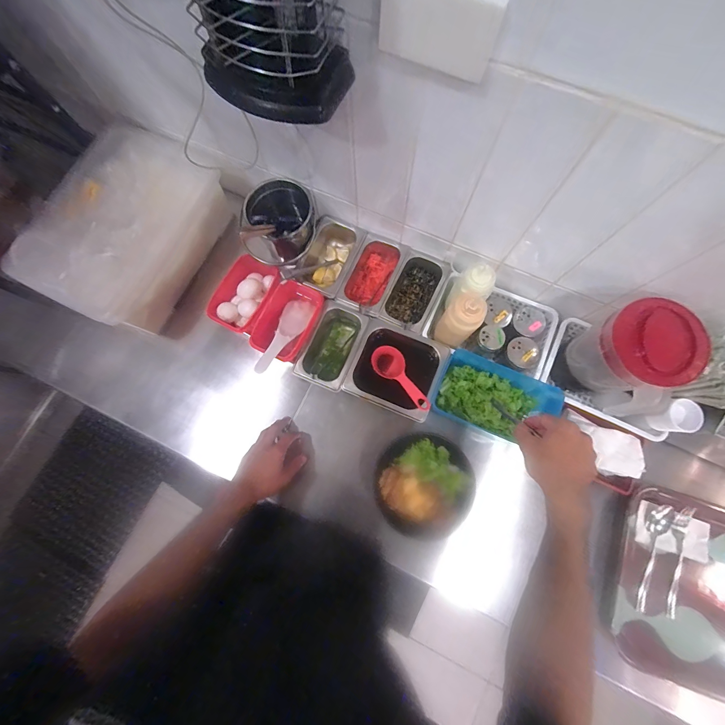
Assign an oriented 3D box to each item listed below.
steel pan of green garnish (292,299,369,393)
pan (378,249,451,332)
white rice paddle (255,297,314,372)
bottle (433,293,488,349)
[{"bbox_3d":[-0.061,-0.030,0.698,0.100,0.065,0.172,23,79,6],"label":"steel pan of green garnish"},{"bbox_3d":[0.107,-0.146,0.717,0.104,0.075,0.172,24,79,6],"label":"pan"},{"bbox_3d":[-0.163,-0.059,0.684,0.059,0.025,0.187,23,57,6],"label":"white rice paddle"},{"bbox_3d":[0.179,-0.073,0.624,0.067,0.149,0.055,34,80,8],"label":"bottle"}]

